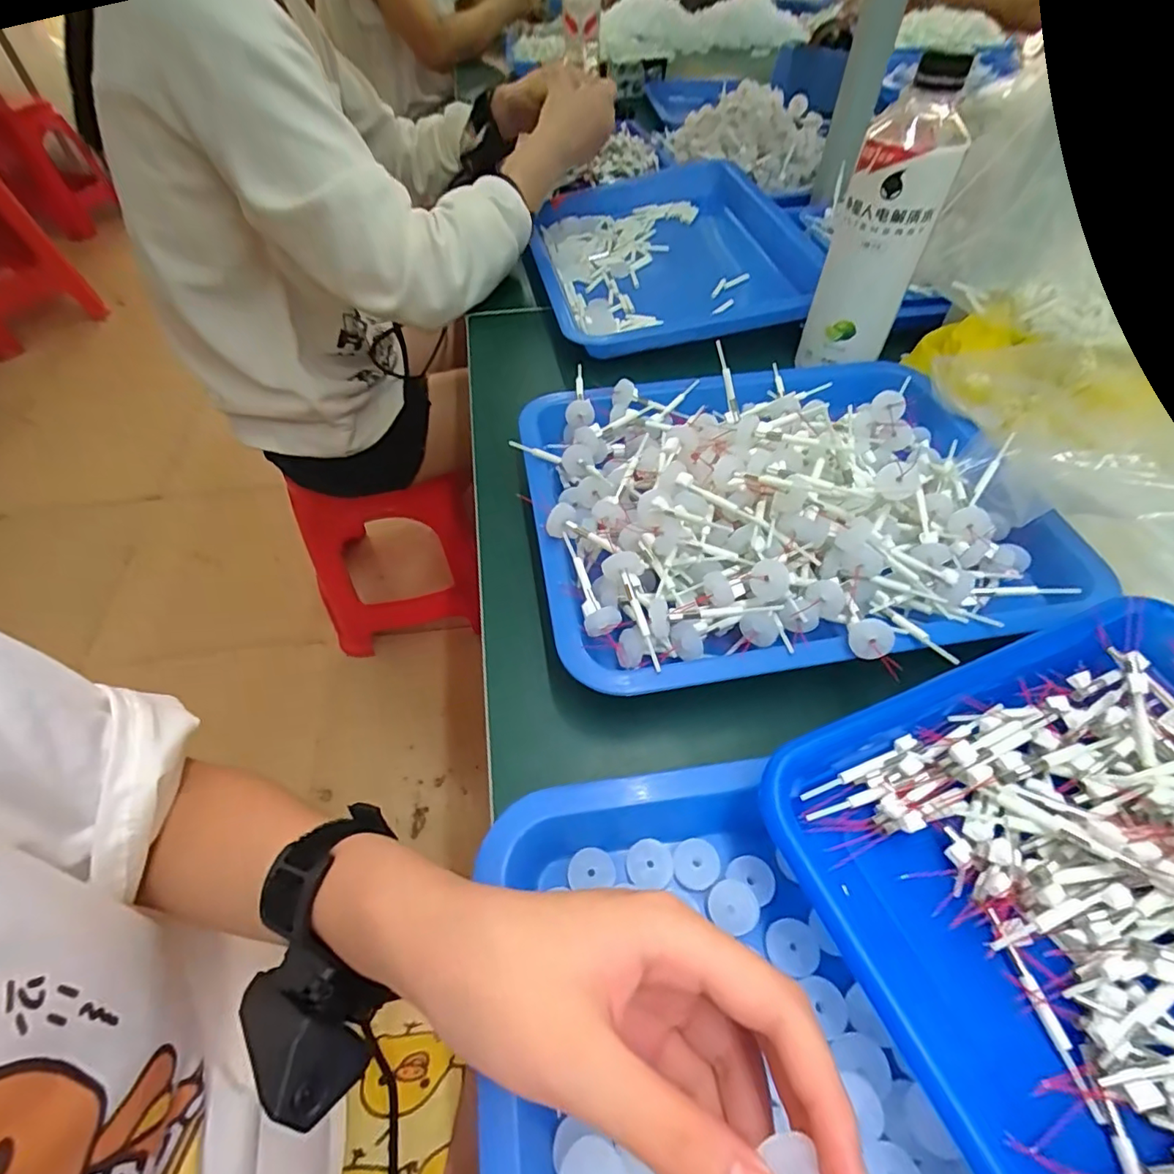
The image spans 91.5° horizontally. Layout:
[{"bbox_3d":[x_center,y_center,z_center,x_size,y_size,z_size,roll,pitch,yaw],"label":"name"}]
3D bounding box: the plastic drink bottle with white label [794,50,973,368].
[{"bbox_3d":[0.219,-0.267,0.425,0.067,0.176,0.062,20,55,15],"label":"plastic drink bottle with white label"}]

